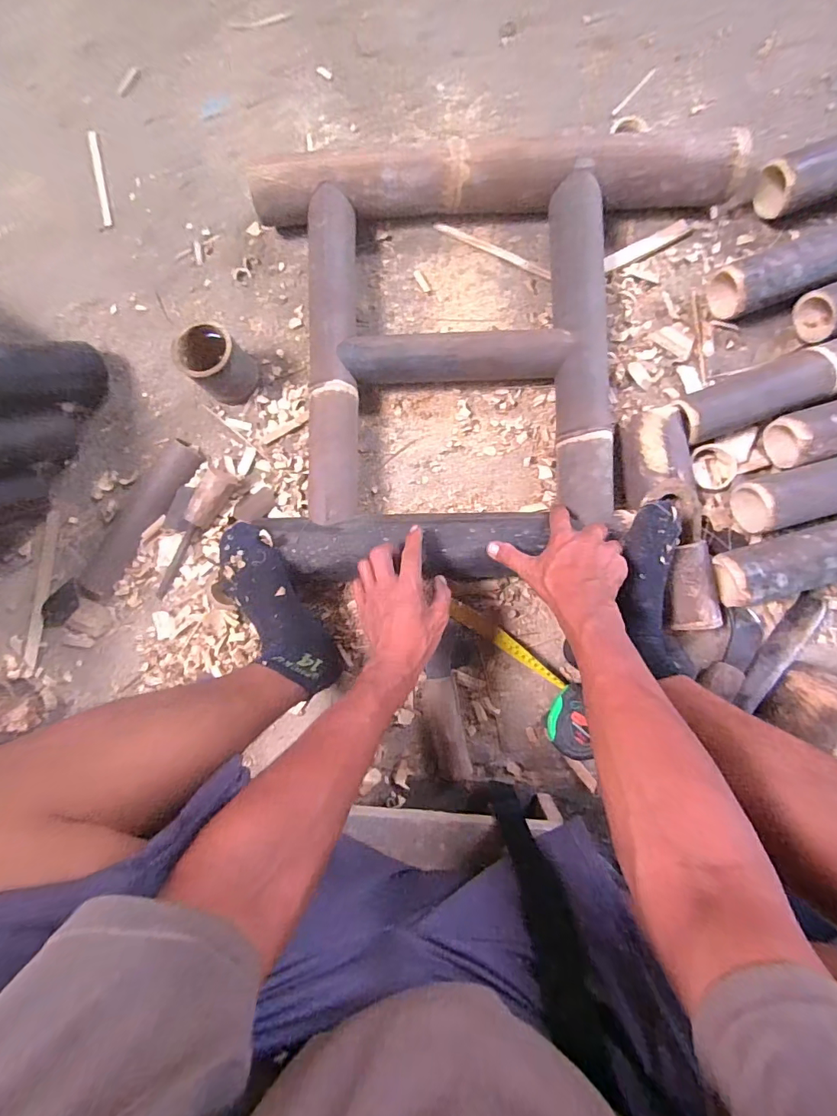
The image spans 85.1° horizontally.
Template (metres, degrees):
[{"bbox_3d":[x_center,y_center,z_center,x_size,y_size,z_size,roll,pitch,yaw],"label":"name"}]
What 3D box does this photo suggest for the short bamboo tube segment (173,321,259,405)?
[{"bbox_3d":[-0.277,-0.270,0.641,0.081,0.090,0.083,38,89,6],"label":"short bamboo tube segment"}]

